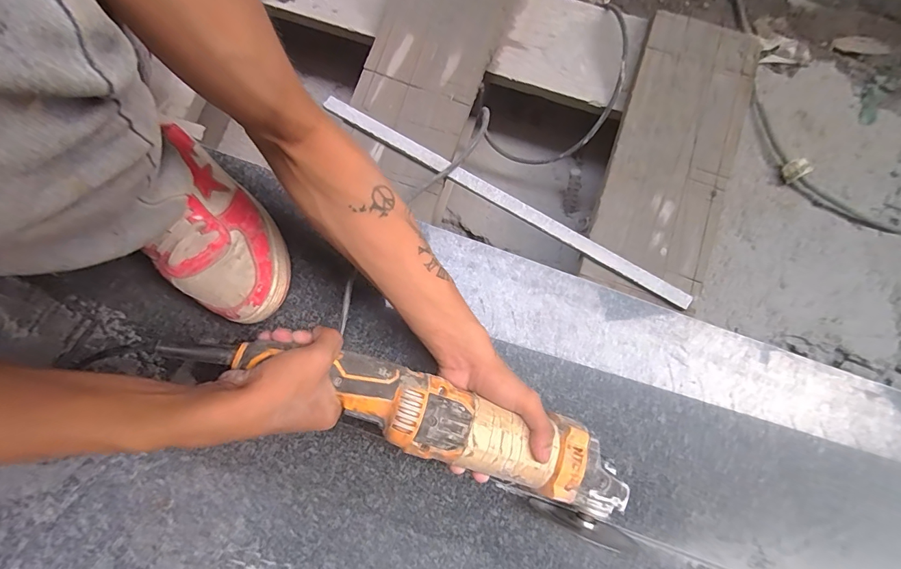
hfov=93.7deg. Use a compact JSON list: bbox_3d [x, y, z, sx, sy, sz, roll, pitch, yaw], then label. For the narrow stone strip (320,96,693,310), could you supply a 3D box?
[{"bbox_3d":[0.061,-0.101,0.504,0.480,0.016,0.020,30,80,4],"label":"narrow stone strip"}]

